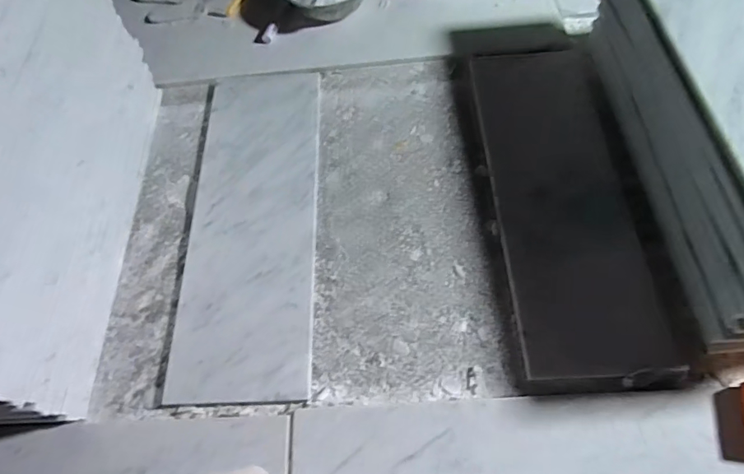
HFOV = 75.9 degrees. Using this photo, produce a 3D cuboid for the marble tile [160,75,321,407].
[{"bbox_3d":[-0.146,-0.028,0.591,0.153,0.012,0.443,-2,62,2],"label":"marble tile"}]

